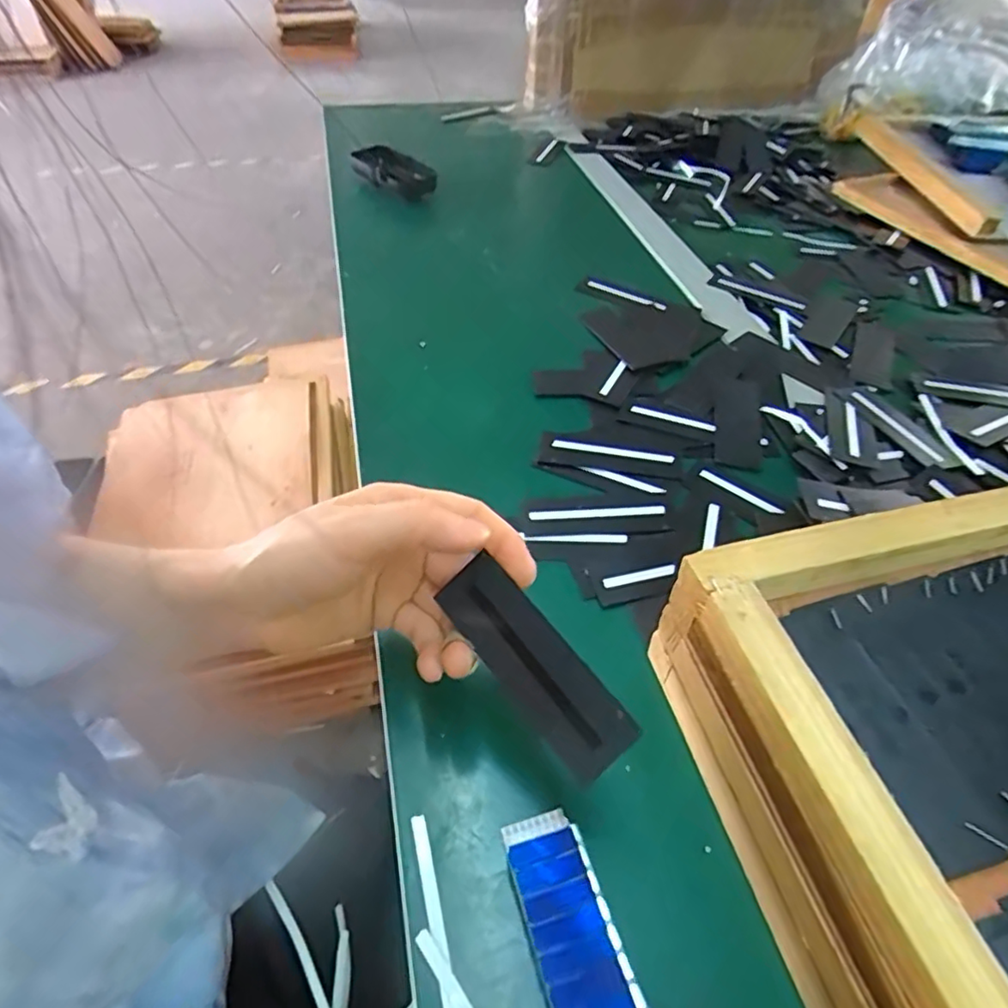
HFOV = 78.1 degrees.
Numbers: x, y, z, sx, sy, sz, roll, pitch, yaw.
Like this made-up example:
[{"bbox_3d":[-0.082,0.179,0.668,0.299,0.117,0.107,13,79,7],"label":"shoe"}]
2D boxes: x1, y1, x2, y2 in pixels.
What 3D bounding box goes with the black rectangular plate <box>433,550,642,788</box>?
[{"bbox_3d":[0.011,0.062,0.241,0.031,0.004,0.090,-44,69,4],"label":"black rectangular plate"}]

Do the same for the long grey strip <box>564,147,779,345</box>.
[{"bbox_3d":[0.154,-0.311,0.687,0.048,0.011,0.488,-8,48,-10],"label":"long grey strip"}]

